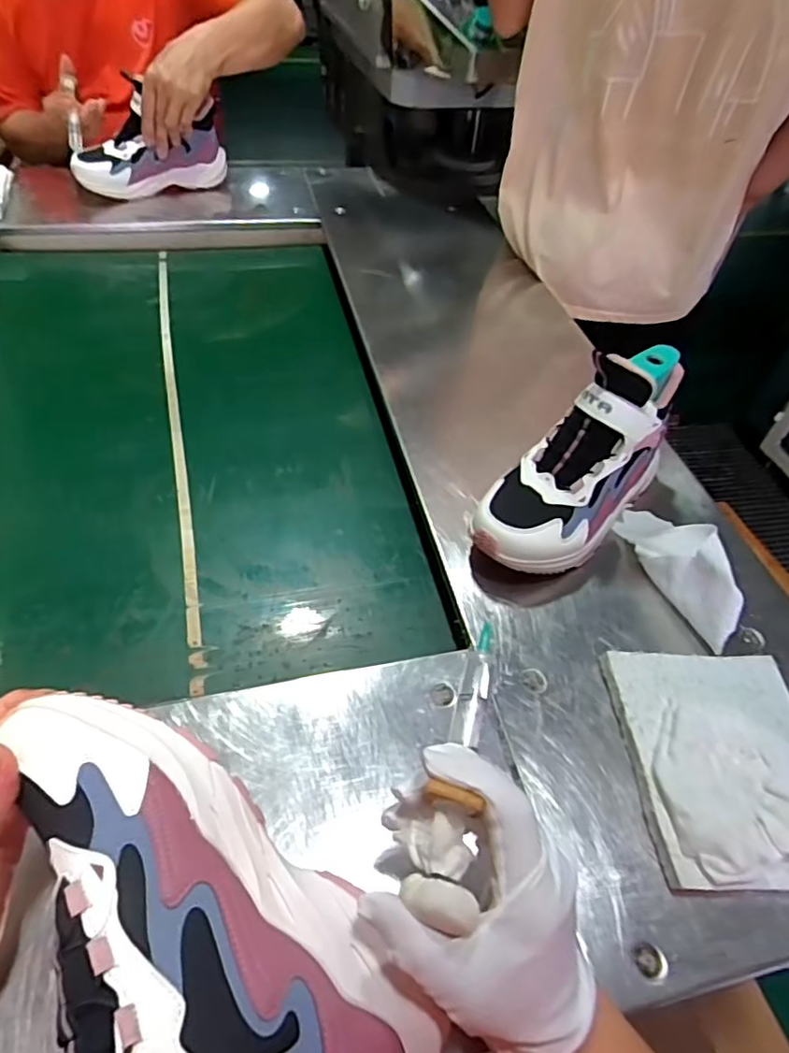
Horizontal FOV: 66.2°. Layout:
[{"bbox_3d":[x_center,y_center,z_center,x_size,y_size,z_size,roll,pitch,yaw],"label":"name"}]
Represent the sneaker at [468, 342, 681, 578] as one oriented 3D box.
[{"bbox_3d":[0.165,-0.056,0.533,0.093,0.149,0.218,33,54,24],"label":"sneaker"}]

